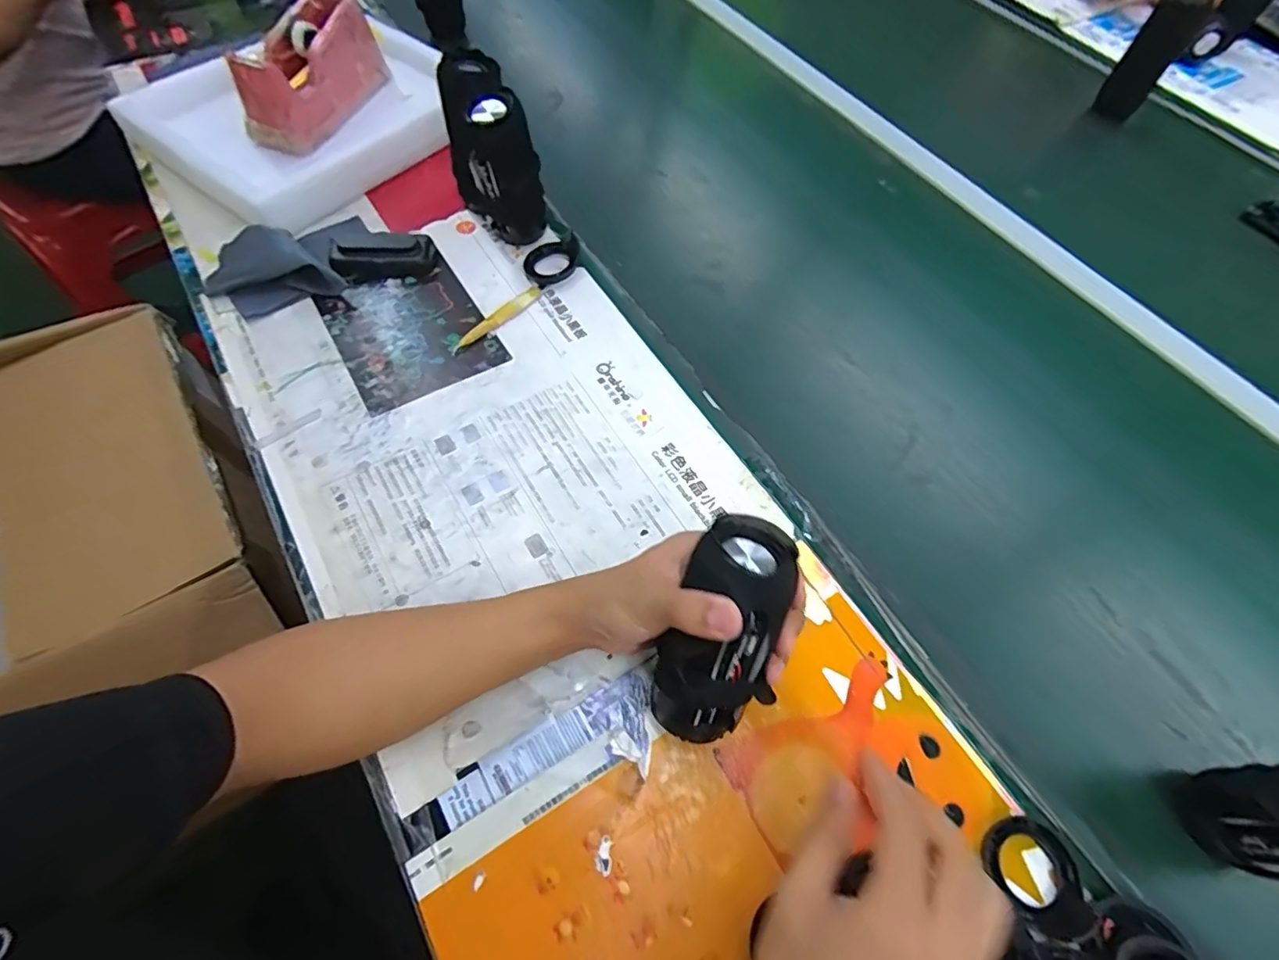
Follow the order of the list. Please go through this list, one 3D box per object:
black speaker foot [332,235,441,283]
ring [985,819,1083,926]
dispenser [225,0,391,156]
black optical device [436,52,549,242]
[{"bbox_3d":[-0.277,-0.243,0.613,0.105,0.024,0.042,-11,61,-8],"label":"black speaker foot"},{"bbox_3d":[0.264,0.260,0.373,0.053,0.009,0.058,1,60,-2],"label":"ring"},{"bbox_3d":[-0.403,-0.495,0.693,0.072,0.112,0.203,23,62,10],"label":"dispenser"},{"bbox_3d":[-0.157,-0.345,0.601,0.072,0.149,0.109,-24,64,-15],"label":"black optical device"}]

